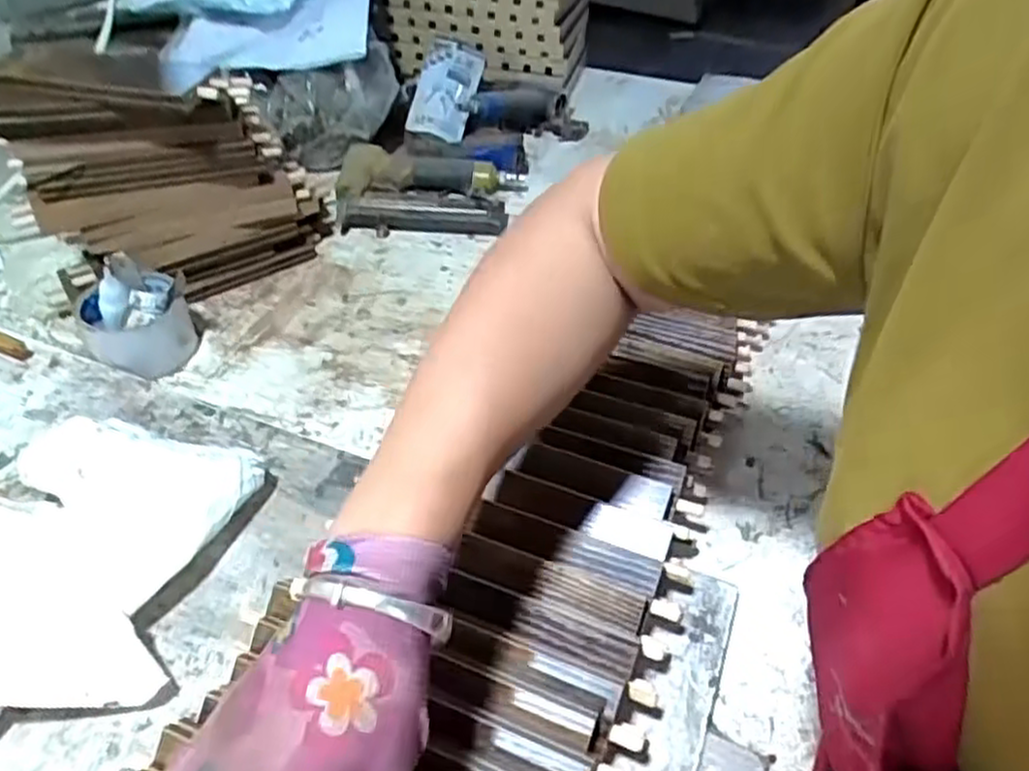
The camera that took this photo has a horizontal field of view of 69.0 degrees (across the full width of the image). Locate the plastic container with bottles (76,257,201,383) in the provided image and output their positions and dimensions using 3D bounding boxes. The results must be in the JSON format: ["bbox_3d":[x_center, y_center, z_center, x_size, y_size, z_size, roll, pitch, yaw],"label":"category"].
[{"bbox_3d":[-0.320,-0.058,0.636,0.083,0.069,0.096,-20,47,-22],"label":"plastic container with bottles"}]

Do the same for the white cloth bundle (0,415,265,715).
[{"bbox_3d":[-0.265,0.112,0.445,0.165,0.049,0.251,7,44,4],"label":"white cloth bundle"}]

